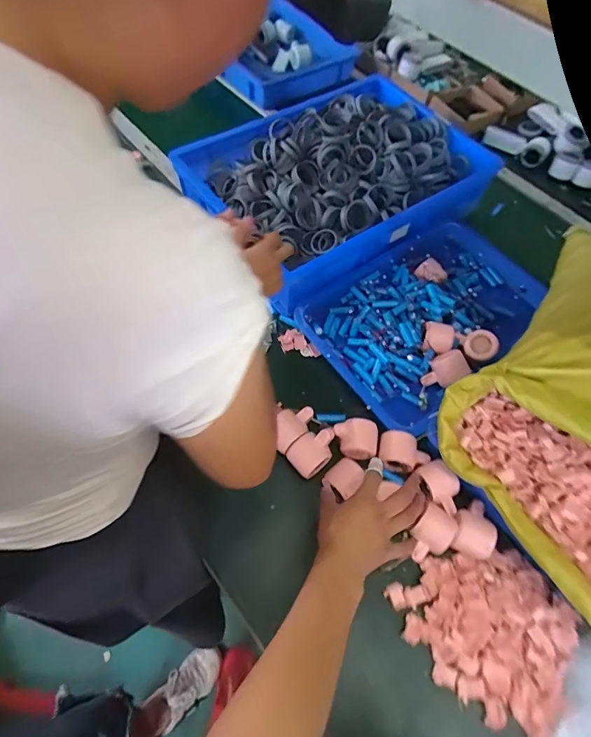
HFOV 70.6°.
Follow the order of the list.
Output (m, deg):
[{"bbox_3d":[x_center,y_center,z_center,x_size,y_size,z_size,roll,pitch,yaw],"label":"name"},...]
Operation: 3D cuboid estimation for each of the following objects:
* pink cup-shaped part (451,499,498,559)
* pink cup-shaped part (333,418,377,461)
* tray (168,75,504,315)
[{"bbox_3d":[0.266,0.236,0.622,0.052,0.044,0.083,18,61,6],"label":"pink cup-shaped part"},{"bbox_3d":[0.098,0.110,0.675,0.074,0.046,0.065,5,61,-1],"label":"pink cup-shaped part"},{"bbox_3d":[0.102,-0.418,0.893,0.588,0.132,0.406,-30,67,-19],"label":"tray"}]

